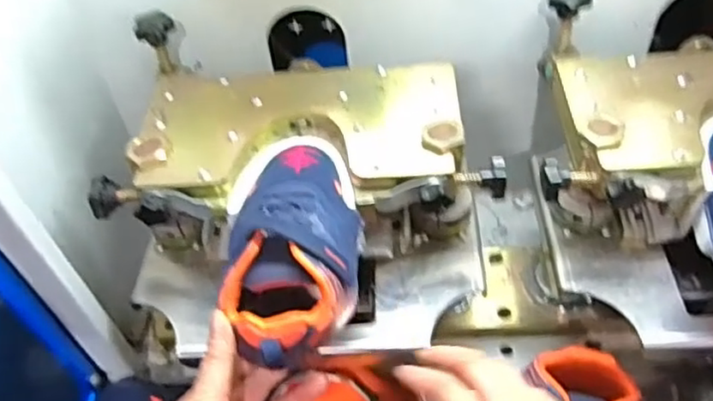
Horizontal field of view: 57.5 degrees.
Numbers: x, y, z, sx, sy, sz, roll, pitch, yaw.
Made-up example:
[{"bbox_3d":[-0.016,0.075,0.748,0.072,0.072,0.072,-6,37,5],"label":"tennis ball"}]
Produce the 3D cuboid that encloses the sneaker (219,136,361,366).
[{"bbox_3d":[-0.051,0.029,0.504,0.103,0.071,0.204,-5,45,2],"label":"sneaker"}]

